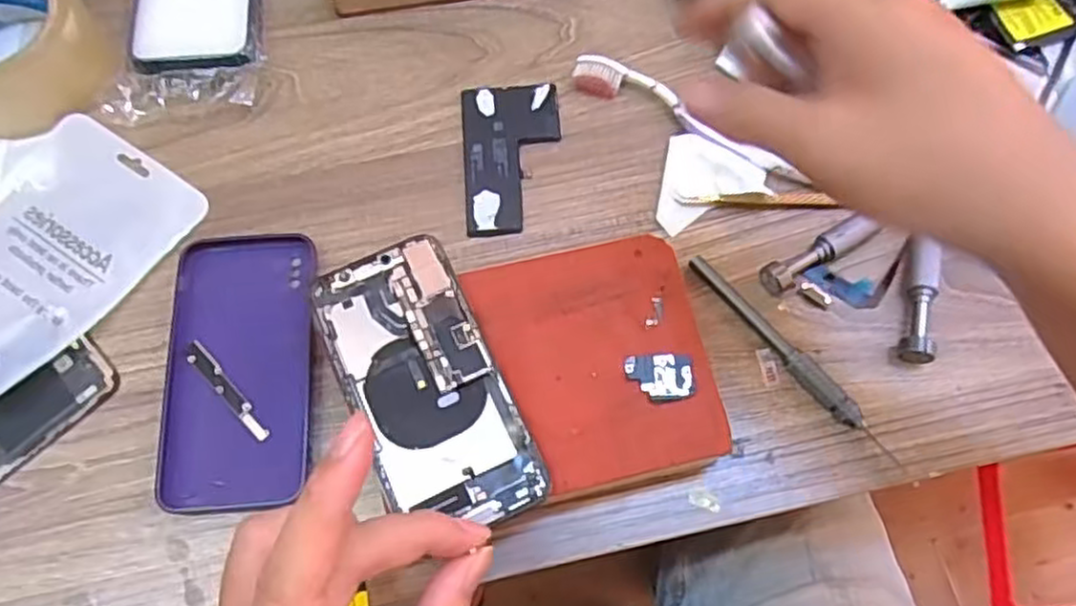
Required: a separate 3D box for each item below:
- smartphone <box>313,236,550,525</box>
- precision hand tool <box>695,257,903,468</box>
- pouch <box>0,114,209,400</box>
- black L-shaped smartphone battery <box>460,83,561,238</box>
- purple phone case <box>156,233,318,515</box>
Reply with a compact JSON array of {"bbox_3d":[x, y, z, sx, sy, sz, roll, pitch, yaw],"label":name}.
[{"bbox_3d":[-0.052,0.037,0.342,0.068,0.007,0.137,-24,73,-8],"label":"smartphone"},{"bbox_3d":[0.132,0.027,0.388,0.012,0.013,0.140,-38,75,-12],"label":"precision hand tool"},{"bbox_3d":[-0.273,-0.027,0.399,0.107,0.018,0.159,35,74,11],"label":"pouch"},{"bbox_3d":[-0.015,-0.085,0.431,0.057,0.006,0.096,-4,71,-2],"label":"black L-shaped smartphone battery"},{"bbox_3d":[-0.154,0.031,0.383,0.072,0.010,0.146,-5,71,-2],"label":"purple phone case"}]

